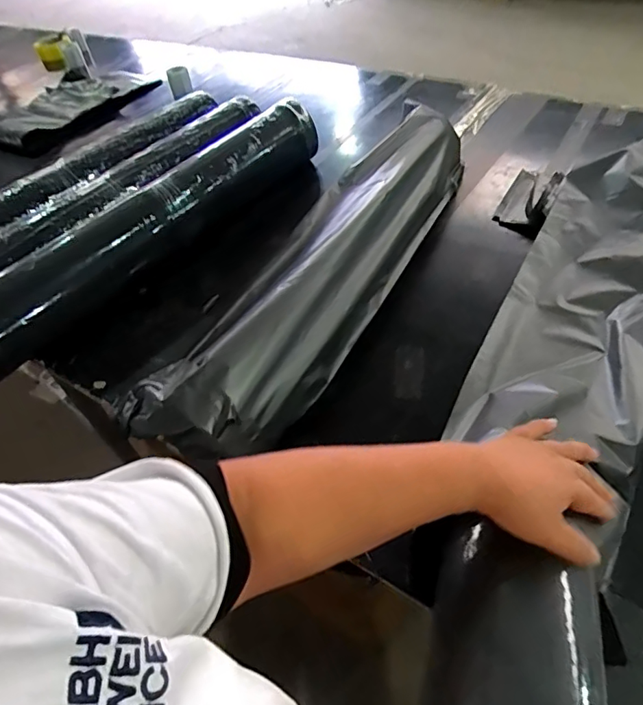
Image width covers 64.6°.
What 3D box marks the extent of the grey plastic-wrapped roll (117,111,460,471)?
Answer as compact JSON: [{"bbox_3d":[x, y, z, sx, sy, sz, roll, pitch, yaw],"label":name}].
[{"bbox_3d":[0.046,-0.150,0.839,0.177,0.130,0.844,23,55,23],"label":"grey plastic-wrapped roll"}]

